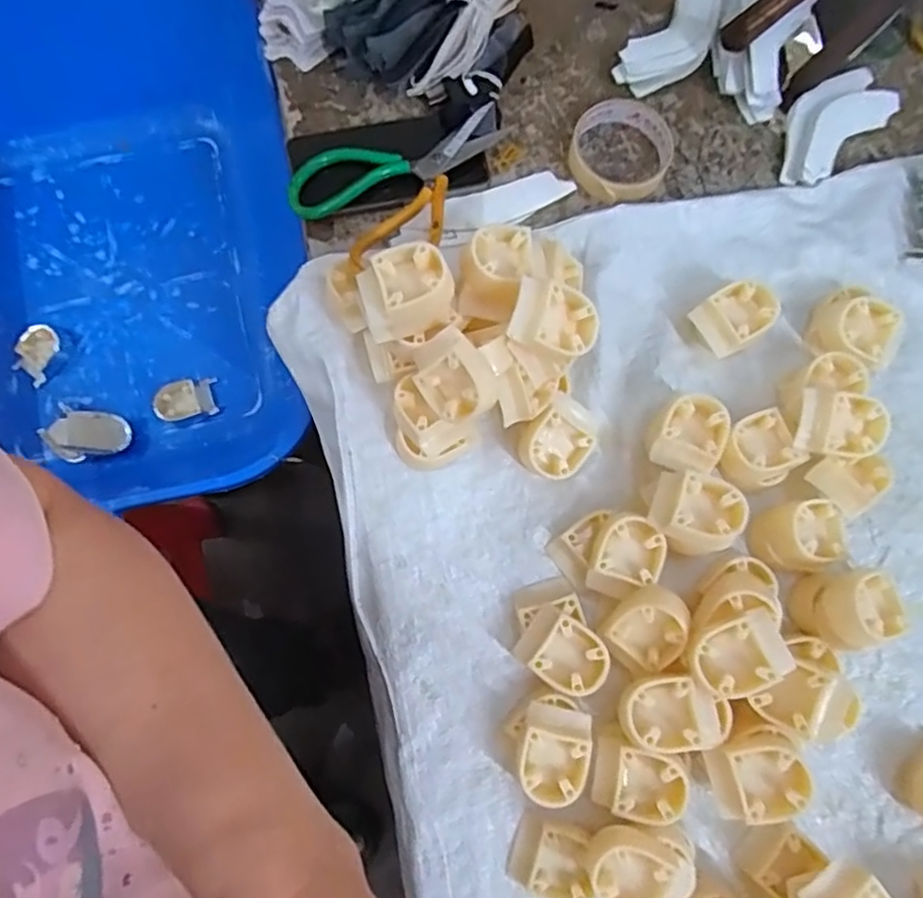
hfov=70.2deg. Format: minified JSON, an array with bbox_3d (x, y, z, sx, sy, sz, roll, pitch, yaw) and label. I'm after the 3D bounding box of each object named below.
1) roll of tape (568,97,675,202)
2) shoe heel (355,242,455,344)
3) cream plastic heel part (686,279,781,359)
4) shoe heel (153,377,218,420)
[{"bbox_3d":[0.145,-0.260,0.569,0.099,0.020,0.089,-29,80,-7],"label":"roll of tape"},{"bbox_3d":[-0.039,-0.110,0.453,0.062,0.035,0.050,-21,80,-4],"label":"shoe heel"},{"bbox_3d":[0.218,-0.104,0.529,0.062,0.037,0.050,-34,81,-8],"label":"cream plastic heel part"},{"bbox_3d":[-0.327,-0.058,0.778,0.070,0.015,0.045,-10,79,-3],"label":"shoe heel"}]

